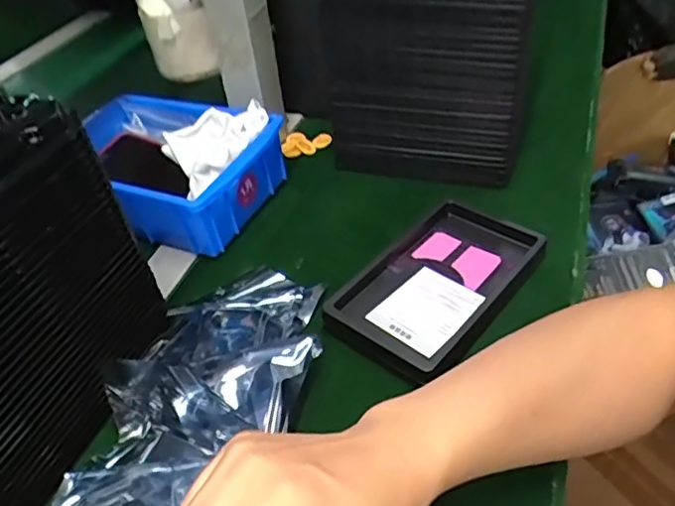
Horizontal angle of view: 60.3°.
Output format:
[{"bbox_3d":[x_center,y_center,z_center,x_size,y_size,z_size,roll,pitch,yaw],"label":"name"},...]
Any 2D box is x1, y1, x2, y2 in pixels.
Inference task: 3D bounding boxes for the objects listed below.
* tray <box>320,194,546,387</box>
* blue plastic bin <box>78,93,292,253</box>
[{"bbox_3d":[0.072,0.020,0.429,0.096,0.017,0.169,27,53,32],"label":"tray"},{"bbox_3d":[-0.165,-0.082,0.539,0.210,0.067,0.136,17,48,24],"label":"blue plastic bin"}]

